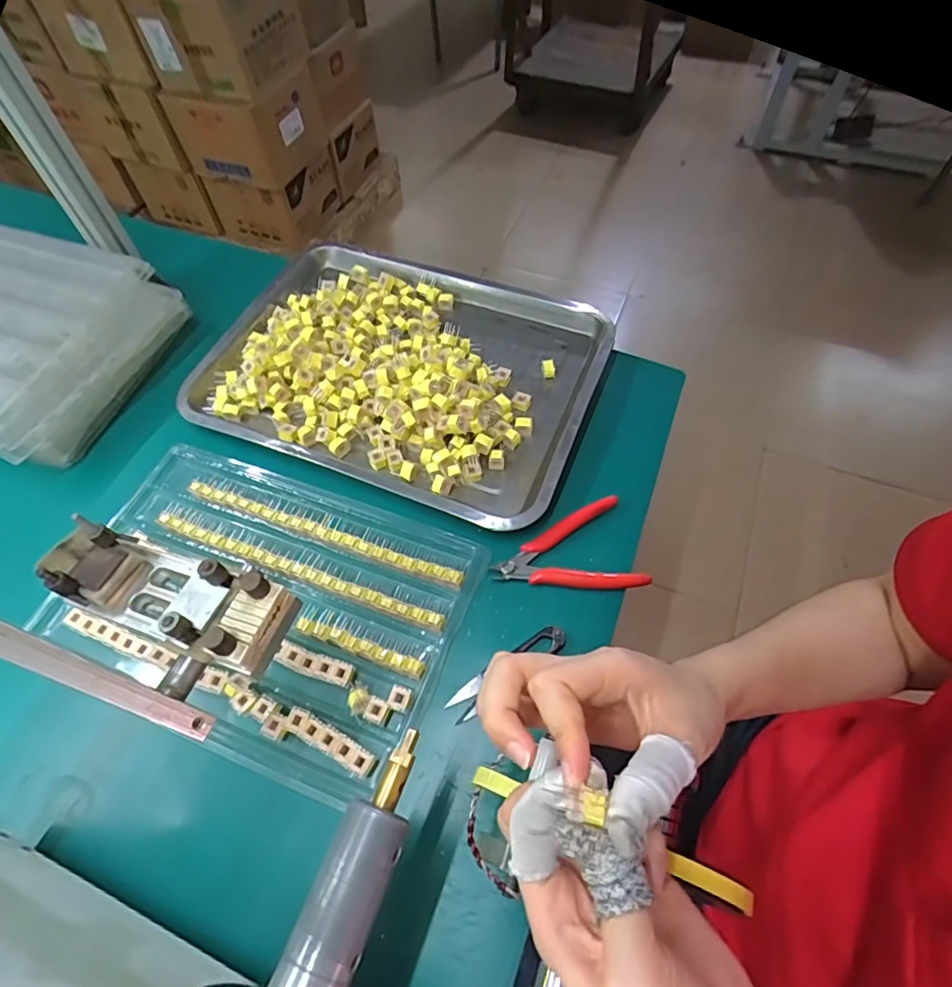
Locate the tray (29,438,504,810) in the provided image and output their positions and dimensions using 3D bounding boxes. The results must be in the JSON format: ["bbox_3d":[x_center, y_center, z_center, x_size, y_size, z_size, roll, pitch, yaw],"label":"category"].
[{"bbox_3d":[-0.177,0.082,0.433,0.318,0.021,0.211,18,60,12],"label":"tray"}]

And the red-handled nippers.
[{"bbox_3d":[0.075,0.052,0.443,0.117,0.009,0.080,-14,59,-8],"label":"red-handled nippers"}]

